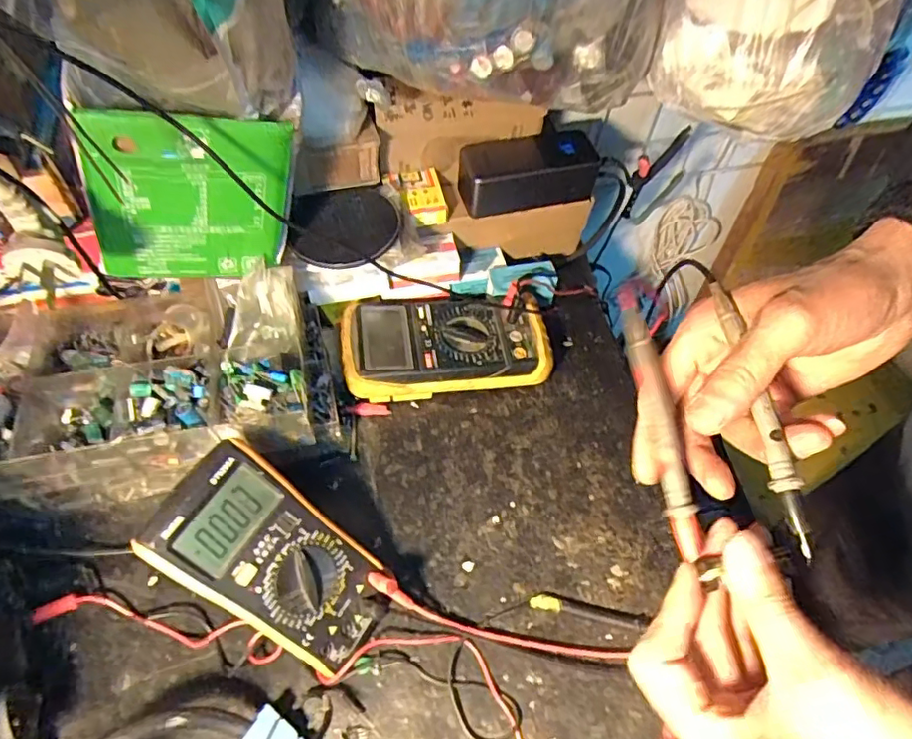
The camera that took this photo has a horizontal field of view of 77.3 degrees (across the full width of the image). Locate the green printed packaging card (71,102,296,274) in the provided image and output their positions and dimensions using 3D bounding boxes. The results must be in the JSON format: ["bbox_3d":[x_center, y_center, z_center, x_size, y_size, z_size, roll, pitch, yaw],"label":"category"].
[{"bbox_3d":[-0.179,-0.113,0.391,0.121,0.135,0.009,-7,60,-27],"label":"green printed packaging card"}]

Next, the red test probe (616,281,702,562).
[{"bbox_3d":[0.102,0.021,0.291,0.012,0.015,0.141,-6,69,-5],"label":"red test probe"}]

